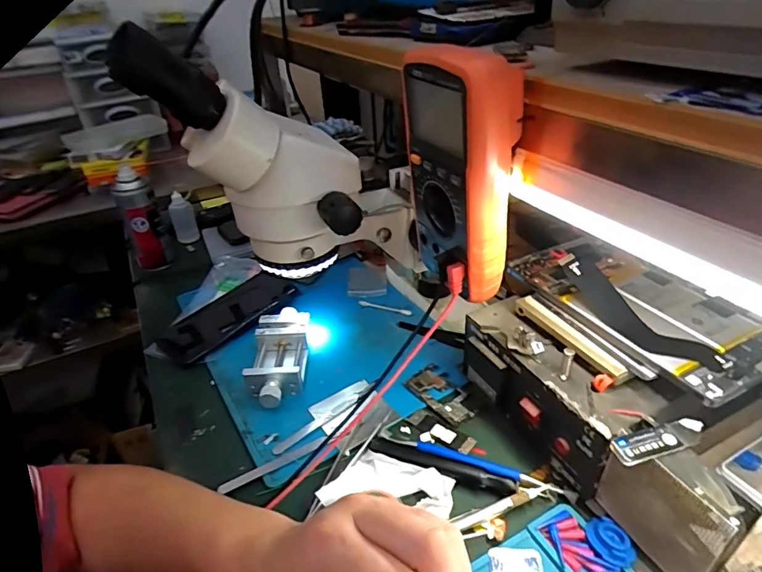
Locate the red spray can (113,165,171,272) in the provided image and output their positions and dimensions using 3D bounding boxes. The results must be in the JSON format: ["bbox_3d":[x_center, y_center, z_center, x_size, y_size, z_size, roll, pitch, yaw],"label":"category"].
[{"bbox_3d":[-0.337,-0.087,0.677,0.040,0.148,0.035,-23,37,-25],"label":"red spray can"}]

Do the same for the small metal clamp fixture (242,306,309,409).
[{"bbox_3d":[-0.110,0.077,0.517,0.058,0.034,0.131,-4,33,2],"label":"small metal clamp fixture"}]

